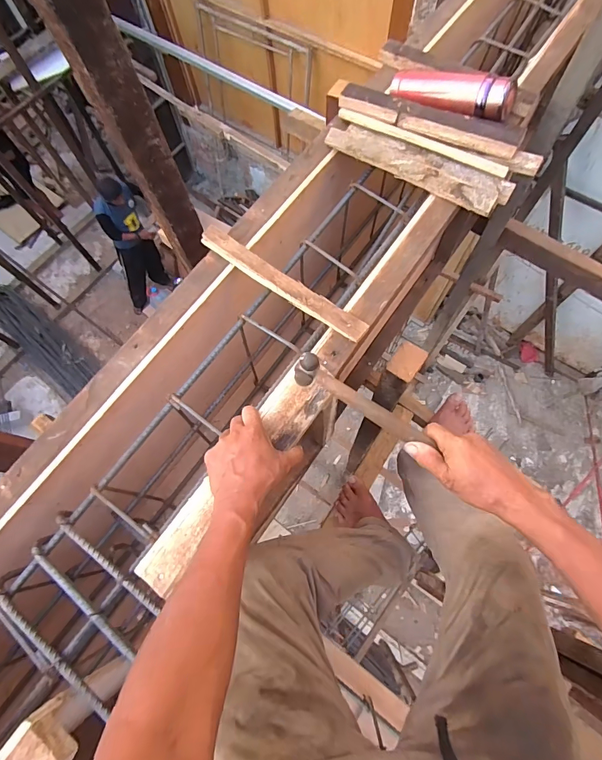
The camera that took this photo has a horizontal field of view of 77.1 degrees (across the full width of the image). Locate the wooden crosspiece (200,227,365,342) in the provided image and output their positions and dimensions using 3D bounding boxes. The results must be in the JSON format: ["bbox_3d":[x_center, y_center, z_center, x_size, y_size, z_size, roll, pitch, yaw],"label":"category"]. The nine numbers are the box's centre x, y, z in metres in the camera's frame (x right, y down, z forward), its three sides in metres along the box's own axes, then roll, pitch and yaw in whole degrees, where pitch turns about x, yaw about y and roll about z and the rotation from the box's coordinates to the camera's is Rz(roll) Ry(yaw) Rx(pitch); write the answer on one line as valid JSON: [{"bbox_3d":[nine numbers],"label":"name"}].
[{"bbox_3d":[-0.035,-0.164,0.633,0.333,0.021,0.035,36,75,14],"label":"wooden crosspiece"}]

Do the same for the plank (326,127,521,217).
[{"bbox_3d":[0.209,-0.397,0.695,0.345,0.024,0.071,29,73,12],"label":"plank"}]

